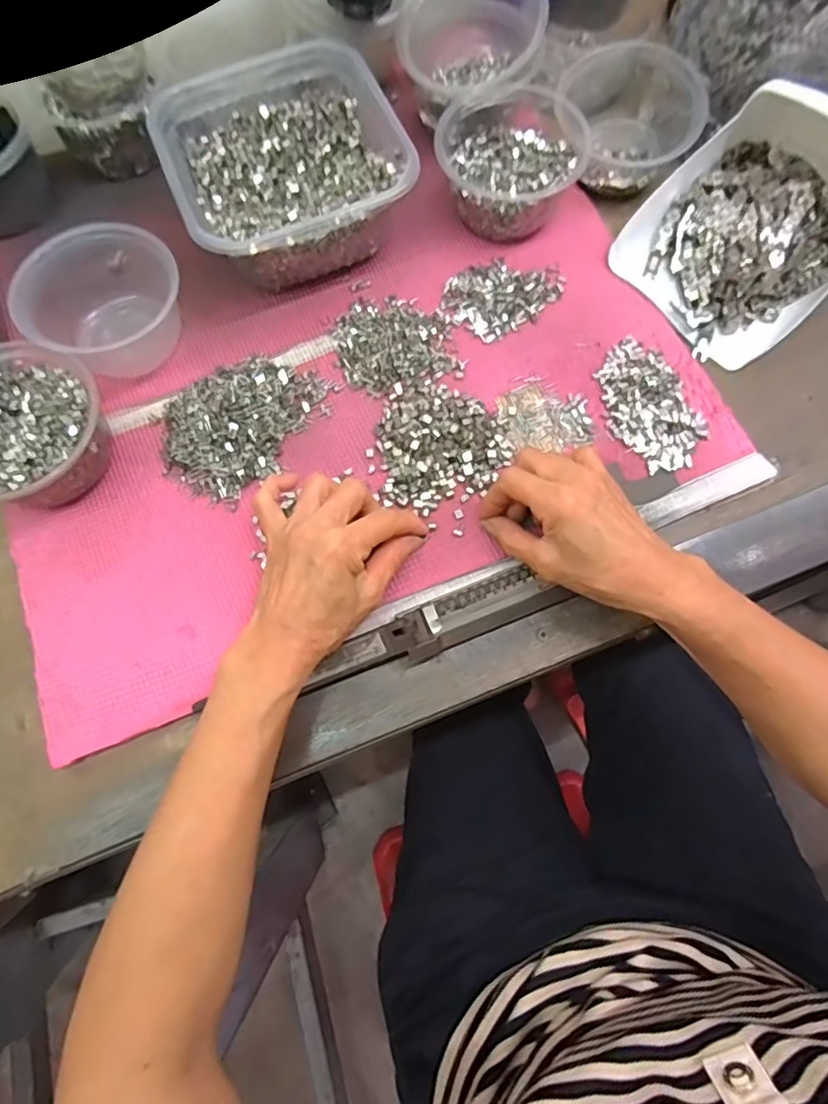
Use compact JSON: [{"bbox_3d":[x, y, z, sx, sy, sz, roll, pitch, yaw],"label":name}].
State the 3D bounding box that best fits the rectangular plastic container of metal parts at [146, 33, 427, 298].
[{"bbox_3d":[-0.106,-0.310,0.465,0.165,0.076,0.183,-22,73,-6],"label":"rectangular plastic container of metal parts"}]

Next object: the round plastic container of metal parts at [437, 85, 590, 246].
[{"bbox_3d":[0.076,-0.320,0.472,0.112,0.058,0.121,0,72,1],"label":"round plastic container of metal parts"}]

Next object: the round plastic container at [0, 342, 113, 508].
[{"bbox_3d":[-0.274,-0.085,0.409,0.116,0.058,0.110,0,72,1],"label":"round plastic container"}]

